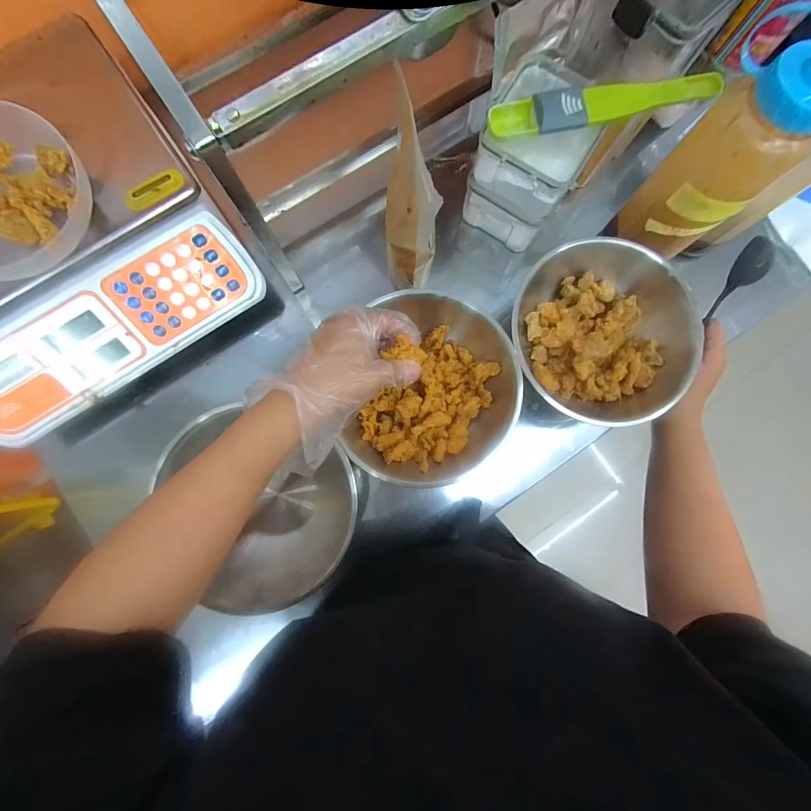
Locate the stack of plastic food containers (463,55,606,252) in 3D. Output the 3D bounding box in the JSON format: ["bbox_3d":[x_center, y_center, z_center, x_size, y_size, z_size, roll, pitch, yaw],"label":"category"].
[{"bbox_3d":[0.136,-0.263,0.414,0.099,0.134,0.110,31,80,5],"label":"stack of plastic food containers"}]

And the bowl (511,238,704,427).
[{"bbox_3d":[0.218,-0.088,0.414,0.183,0.079,0.182,0,79,0],"label":"bowl"}]

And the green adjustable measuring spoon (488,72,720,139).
[{"bbox_3d":[0.191,-0.283,0.349,0.220,0.027,0.038,-12,79,-3],"label":"green adjustable measuring spoon"}]

